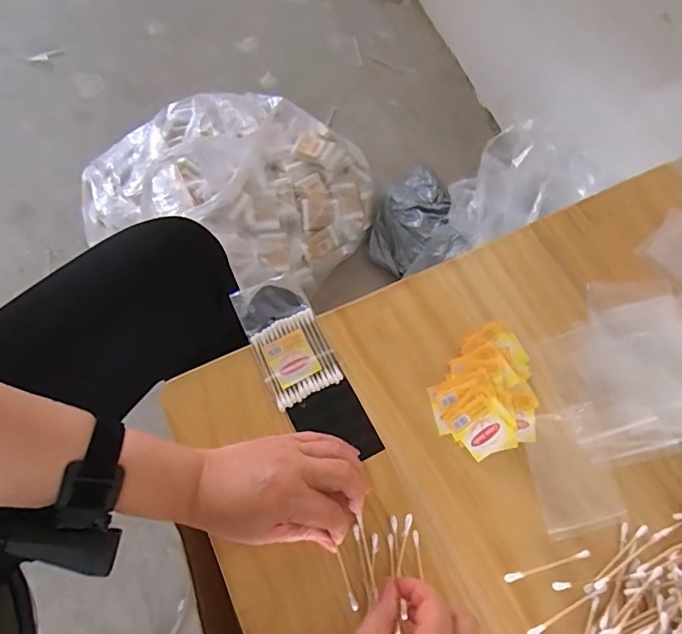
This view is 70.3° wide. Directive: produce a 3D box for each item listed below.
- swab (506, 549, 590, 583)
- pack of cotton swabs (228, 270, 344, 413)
[{"bbox_3d":[0.167,0.201,0.390,0.073,0.004,0.007,-16,73,-3],"label":"swab"},{"bbox_3d":[-0.050,0.018,0.444,0.064,0.012,0.118,-26,73,-6],"label":"pack of cotton swabs"}]

